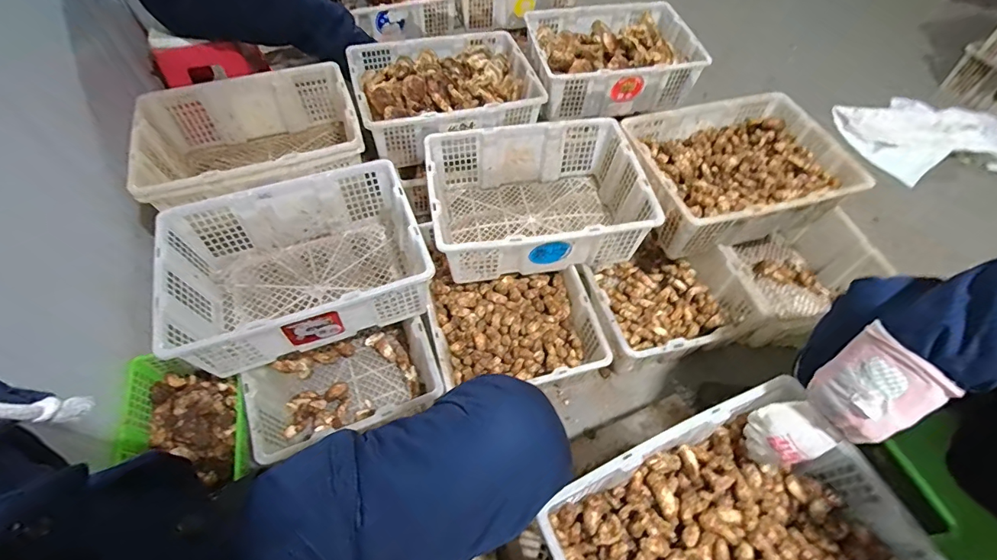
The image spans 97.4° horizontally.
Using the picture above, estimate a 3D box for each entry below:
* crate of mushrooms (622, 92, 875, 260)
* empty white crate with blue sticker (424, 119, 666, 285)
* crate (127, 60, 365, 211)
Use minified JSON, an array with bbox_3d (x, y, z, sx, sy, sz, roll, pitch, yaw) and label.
[{"bbox_3d":[0.594,-0.282,1.129,0.493,0.146,0.376,-13,58,-9],"label":"crate of mushrooms"},{"bbox_3d":[0.087,-0.189,1.050,0.479,0.174,0.358,-10,57,-7],"label":"empty white crate with blue sticker"},{"bbox_3d":[-0.592,-0.320,1.092,0.478,0.192,0.370,-17,58,-11],"label":"crate"}]

